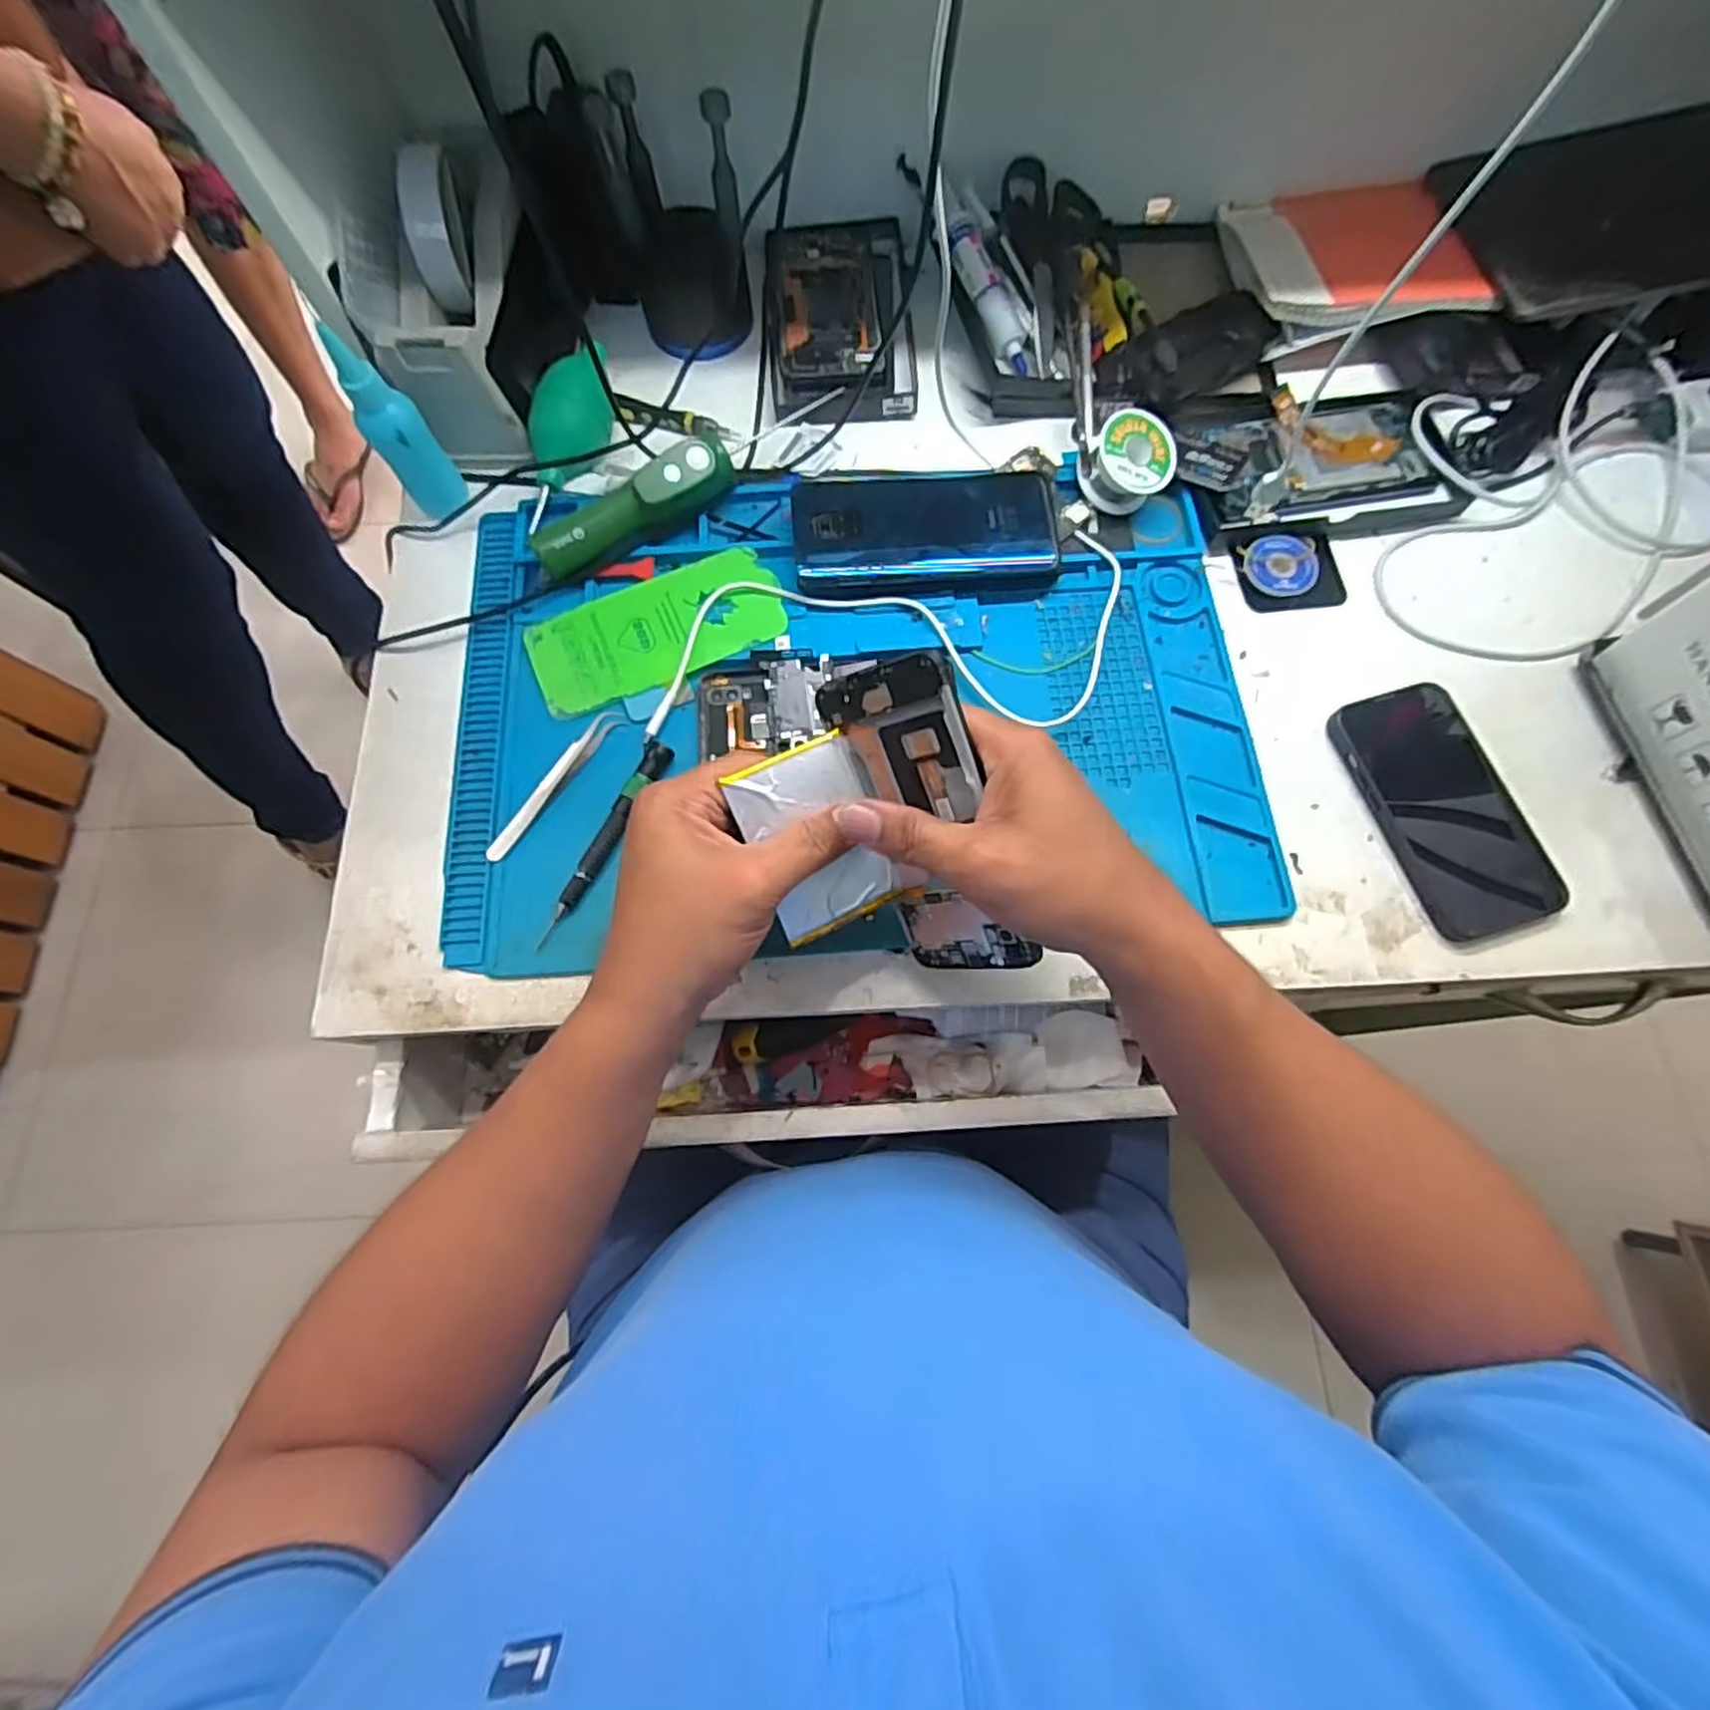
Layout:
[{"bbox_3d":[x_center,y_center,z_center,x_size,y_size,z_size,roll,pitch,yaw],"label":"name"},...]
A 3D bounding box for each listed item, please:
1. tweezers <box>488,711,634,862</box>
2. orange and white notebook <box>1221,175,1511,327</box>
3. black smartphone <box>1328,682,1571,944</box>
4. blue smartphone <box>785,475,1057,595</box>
[{"bbox_3d":[-0.177,-0.043,0.434,0.014,0.007,0.110,36,75,10],"label":"tweezers"},{"bbox_3d":[0.350,-0.428,0.524,0.150,0.015,0.149,-4,64,3],"label":"orange and white notebook"},{"bbox_3d":[0.343,-0.029,0.430,0.075,0.014,0.150,-14,73,-5],"label":"black smartphone"},{"bbox_3d":[0.046,-0.206,0.469,0.165,0.013,0.079,-4,82,-4],"label":"blue smartphone"}]

